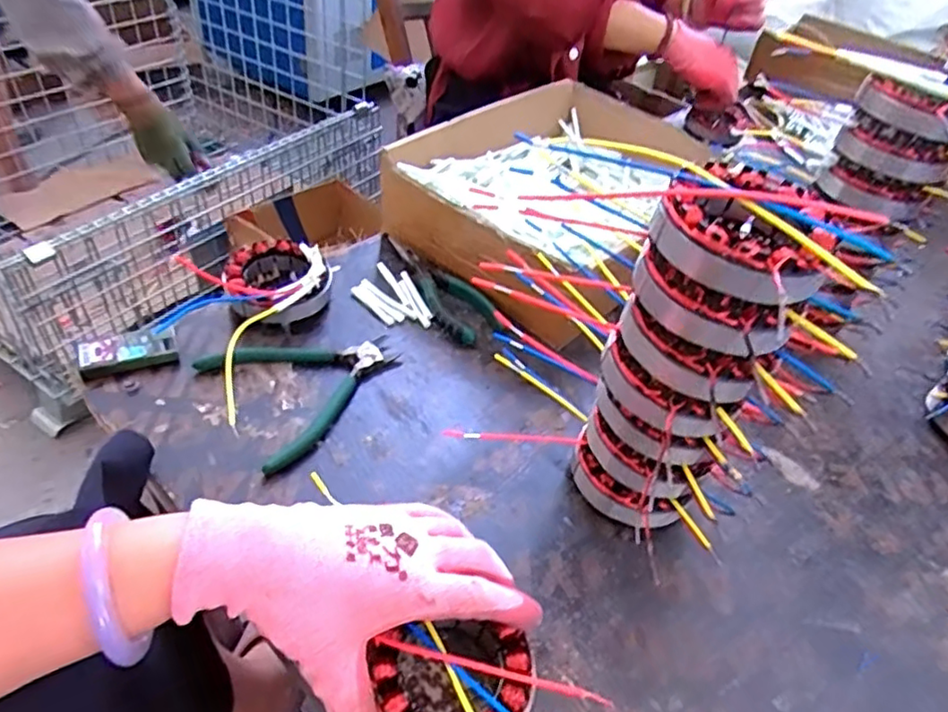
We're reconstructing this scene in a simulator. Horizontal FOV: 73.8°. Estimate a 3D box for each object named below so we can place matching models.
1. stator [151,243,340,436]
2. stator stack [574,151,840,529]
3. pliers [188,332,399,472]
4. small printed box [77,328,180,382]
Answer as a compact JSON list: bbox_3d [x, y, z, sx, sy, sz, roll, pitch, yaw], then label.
[{"bbox_3d":[-0.185,-0.045,0.520,0.105,0.048,0.161,16,43,8],"label":"stator"},{"bbox_3d":[0.120,0.011,0.377,0.083,0.234,0.079,26,46,18],"label":"stator stack"},{"bbox_3d":[-0.123,0.015,0.484,0.134,0.012,0.114,-26,53,-32],"label":"pliers"},{"bbox_3d":[-0.261,-0.004,0.479,0.067,0.016,0.029,-13,51,-15],"label":"small printed box"}]

